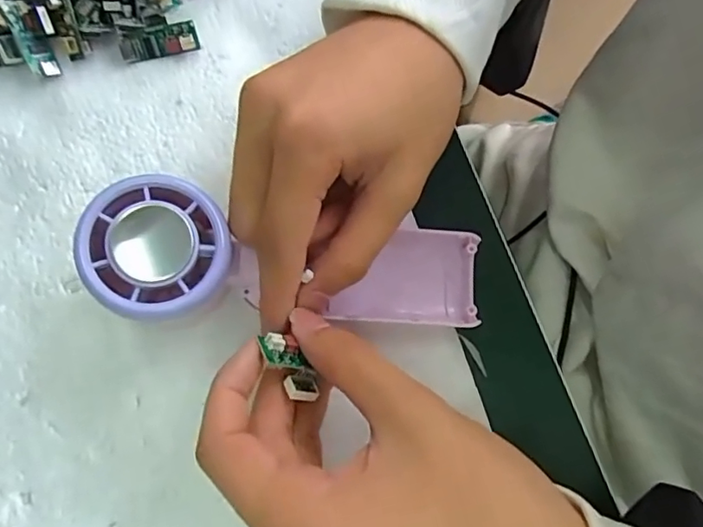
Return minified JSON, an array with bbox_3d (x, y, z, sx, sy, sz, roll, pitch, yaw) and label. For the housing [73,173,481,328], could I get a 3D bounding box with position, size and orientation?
[{"bbox_3d":[-0.023,-0.002,0.231,0.161,0.032,0.052,6,76,-26],"label":"housing"}]

